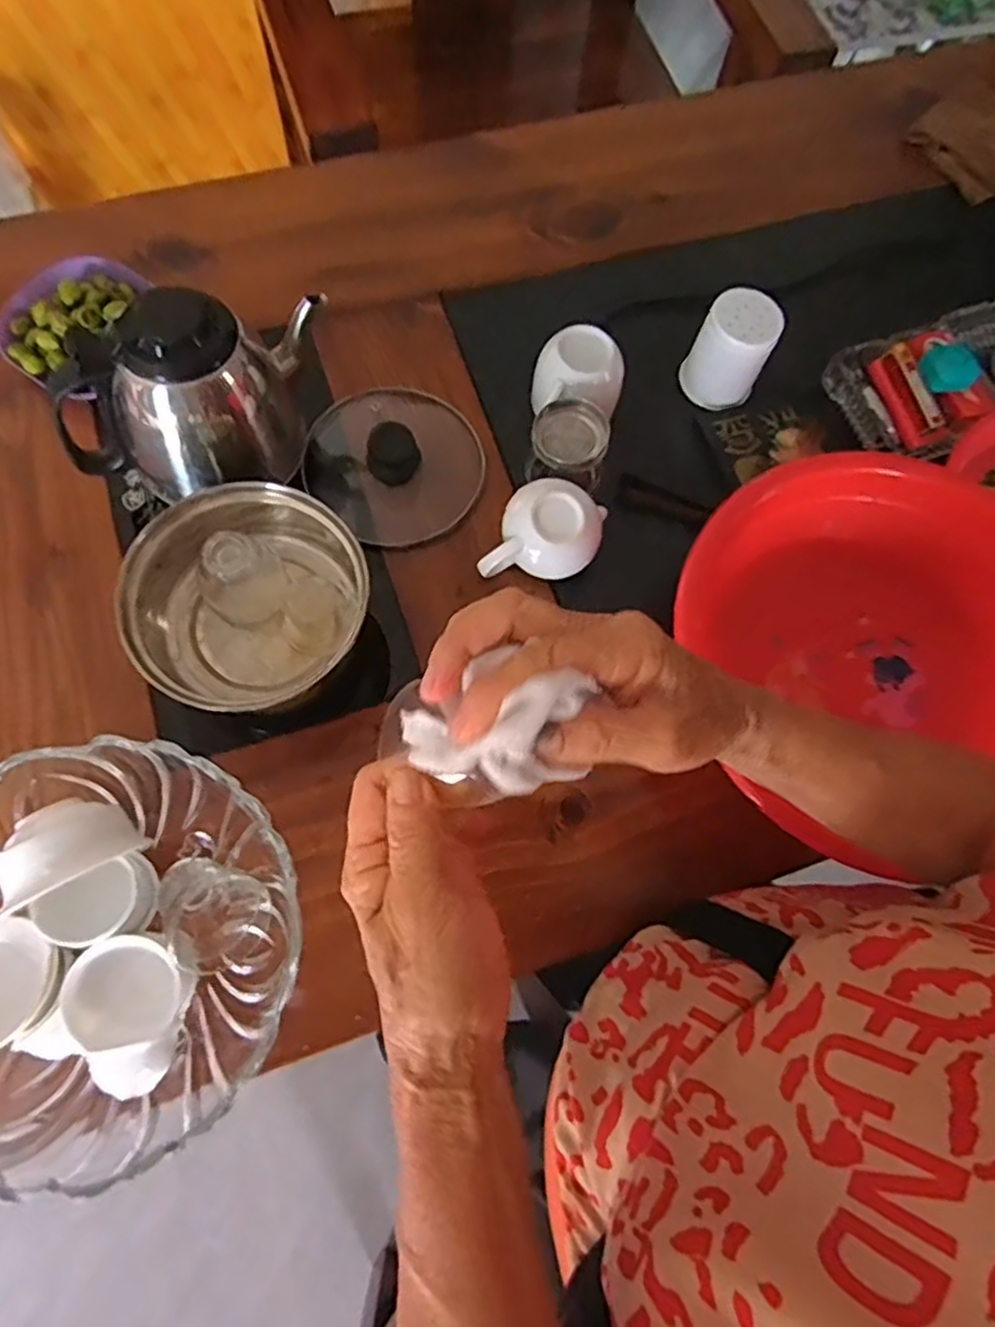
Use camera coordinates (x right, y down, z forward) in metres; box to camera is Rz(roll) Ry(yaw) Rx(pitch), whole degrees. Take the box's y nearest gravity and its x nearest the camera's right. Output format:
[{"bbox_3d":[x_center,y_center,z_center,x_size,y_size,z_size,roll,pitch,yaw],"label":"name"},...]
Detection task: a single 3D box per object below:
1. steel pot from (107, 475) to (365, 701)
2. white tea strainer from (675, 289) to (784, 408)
[{"bbox_3d":[-0.175,-0.050,0.526,0.152,0.101,0.149,0,74,-1],"label":"steel pot"},{"bbox_3d":[0.206,-0.278,0.639,0.065,0.075,0.066,24,75,5],"label":"white tea strainer"}]

